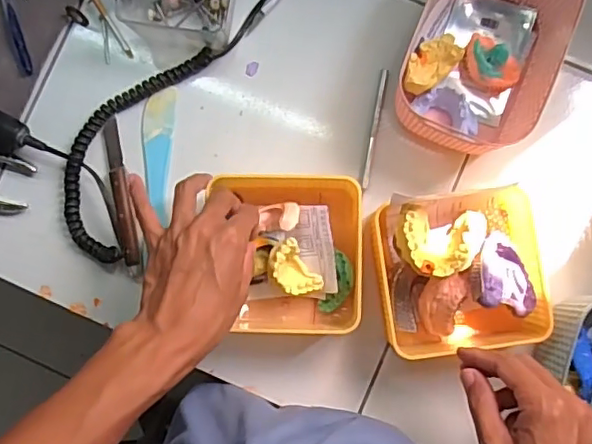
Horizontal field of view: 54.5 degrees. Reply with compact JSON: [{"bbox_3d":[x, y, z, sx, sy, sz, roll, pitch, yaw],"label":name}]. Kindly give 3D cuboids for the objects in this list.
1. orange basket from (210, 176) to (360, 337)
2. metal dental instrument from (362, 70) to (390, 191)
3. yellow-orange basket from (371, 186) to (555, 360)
[{"bbox_3d":[-0.004,0.030,0.505,0.125,0.055,0.139,-1,86,2],"label":"orange basket"},{"bbox_3d":[0.074,-0.088,0.539,0.007,0.004,0.113,11,86,2],"label":"metal dental instrument"},{"bbox_3d":[0.139,0.043,0.489,0.126,0.076,0.131,-8,86,1],"label":"yellow-orange basket"}]

